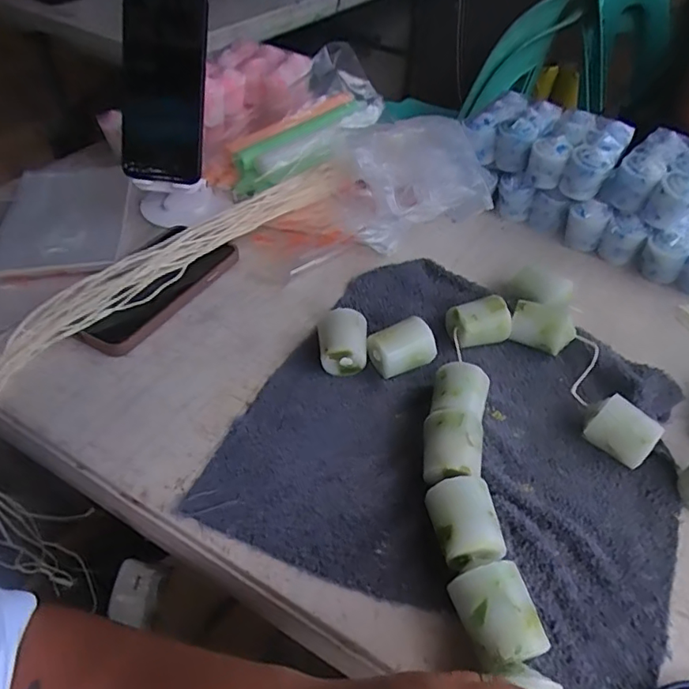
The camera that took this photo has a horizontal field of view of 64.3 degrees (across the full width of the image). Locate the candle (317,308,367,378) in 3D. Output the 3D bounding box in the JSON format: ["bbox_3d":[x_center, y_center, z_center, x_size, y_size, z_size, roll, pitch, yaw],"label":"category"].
[{"bbox_3d":[-0.001,-0.001,0.418,0.036,0.040,0.038,0,45,-2],"label":"candle"}]

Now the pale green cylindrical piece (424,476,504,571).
[{"bbox_3d":[0.068,0.105,0.315,0.034,0.035,0.046,-6,46,-8],"label":"pale green cylindrical piece"}]

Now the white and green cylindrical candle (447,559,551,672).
[{"bbox_3d":[0.078,0.141,0.281,0.035,0.036,0.044,-11,46,-13],"label":"white and green cylindrical candle"}]

